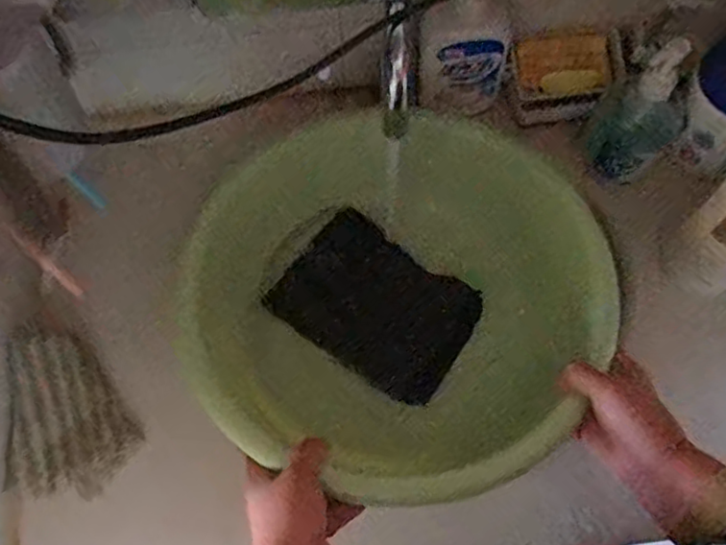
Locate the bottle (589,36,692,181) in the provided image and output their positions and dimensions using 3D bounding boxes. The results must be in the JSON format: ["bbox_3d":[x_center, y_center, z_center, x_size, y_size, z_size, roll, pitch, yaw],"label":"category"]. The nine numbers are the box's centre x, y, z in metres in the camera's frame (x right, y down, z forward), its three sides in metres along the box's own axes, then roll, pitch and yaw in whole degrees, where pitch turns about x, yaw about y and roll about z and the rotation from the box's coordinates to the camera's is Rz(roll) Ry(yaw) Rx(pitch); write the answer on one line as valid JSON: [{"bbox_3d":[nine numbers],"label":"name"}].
[{"bbox_3d":[0.275,-0.156,0.654,0.079,0.147,0.064,30,70,15],"label":"bottle"}]

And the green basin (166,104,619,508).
[{"bbox_3d":[0.010,0.001,0.625,0.342,0.118,0.365,-35,69,-13],"label":"green basin"}]

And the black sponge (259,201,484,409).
[{"bbox_3d":[0.013,0.030,0.661,0.189,0.027,0.132,35,71,16],"label":"black sponge"}]

